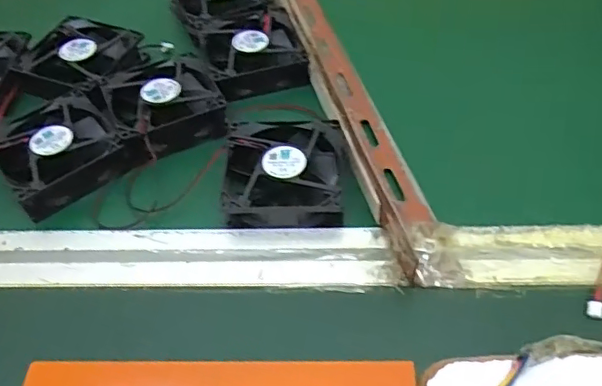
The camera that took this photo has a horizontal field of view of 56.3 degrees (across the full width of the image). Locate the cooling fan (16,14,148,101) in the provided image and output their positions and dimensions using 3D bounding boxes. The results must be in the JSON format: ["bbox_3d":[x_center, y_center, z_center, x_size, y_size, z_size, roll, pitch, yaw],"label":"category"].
[{"bbox_3d":[-0.180,-0.107,0.471,0.085,0.032,0.083,20,56,18],"label":"cooling fan"}]

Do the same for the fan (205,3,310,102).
[{"bbox_3d":[-0.039,-0.120,0.469,0.079,0.023,0.087,-11,52,-5],"label":"fan"}]

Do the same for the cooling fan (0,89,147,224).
[{"bbox_3d":[-0.173,-0.033,0.409,0.086,0.025,0.083,-34,57,-21],"label":"cooling fan"}]

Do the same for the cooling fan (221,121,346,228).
[{"bbox_3d":[-0.010,-0.015,0.387,0.079,0.022,0.081,-1,52,3],"label":"cooling fan"}]

